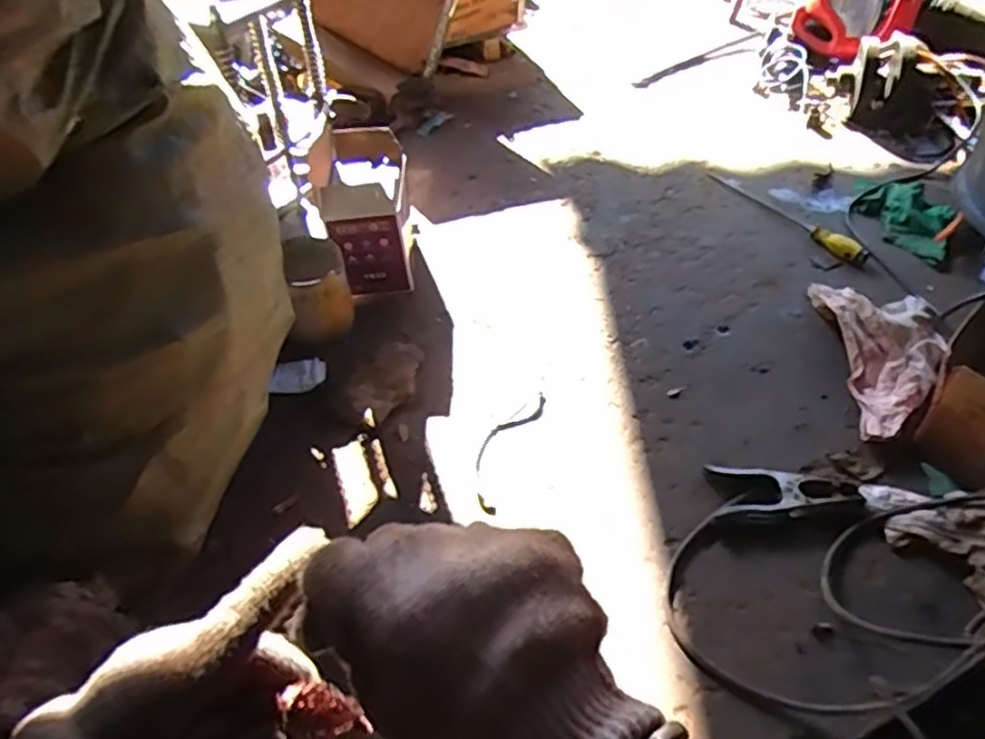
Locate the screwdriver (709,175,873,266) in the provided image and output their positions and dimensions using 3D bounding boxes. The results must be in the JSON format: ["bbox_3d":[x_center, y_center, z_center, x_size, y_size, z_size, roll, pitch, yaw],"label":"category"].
[{"bbox_3d":[0.577,-0.314,1.395,0.036,0.026,0.397,-26,49,-20],"label":"screwdriver"}]

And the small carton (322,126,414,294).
[{"bbox_3d":[-0.234,-0.289,1.330,0.151,0.258,0.217,-8,46,-3],"label":"small carton"}]

